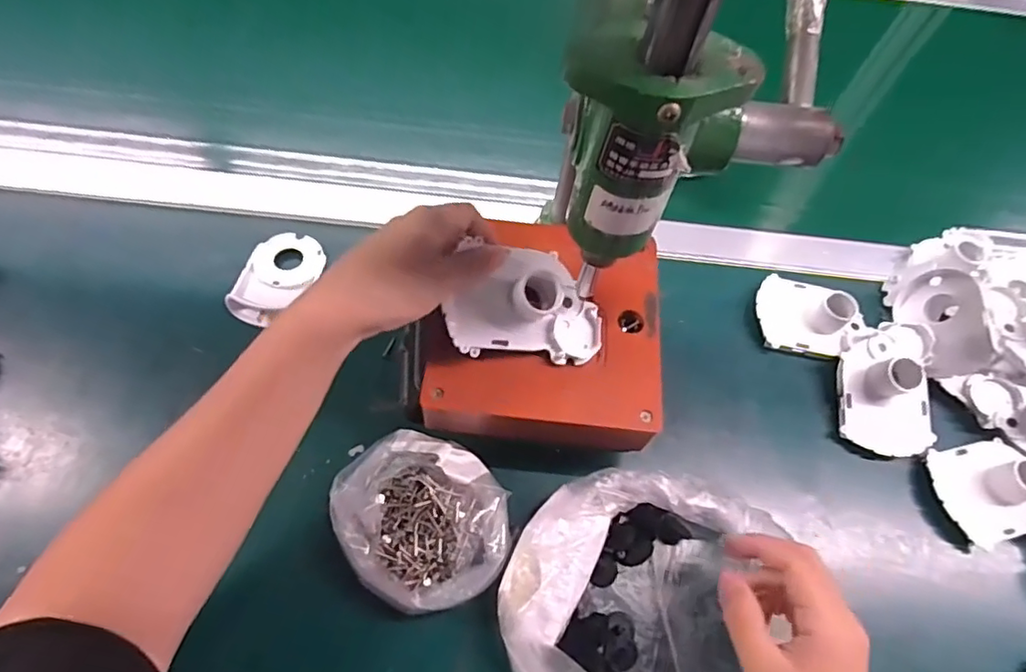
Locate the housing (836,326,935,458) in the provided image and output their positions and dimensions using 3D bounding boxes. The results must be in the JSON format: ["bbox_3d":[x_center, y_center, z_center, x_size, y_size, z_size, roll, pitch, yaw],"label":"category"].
[{"bbox_3d":[0.288,0.039,0.444,0.068,0.049,0.097,7,61,1],"label":"housing"}]

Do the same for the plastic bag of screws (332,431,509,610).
[{"bbox_3d":[-0.056,0.121,0.375,0.100,0.040,0.106,-36,69,-20],"label":"plastic bag of screws"}]

